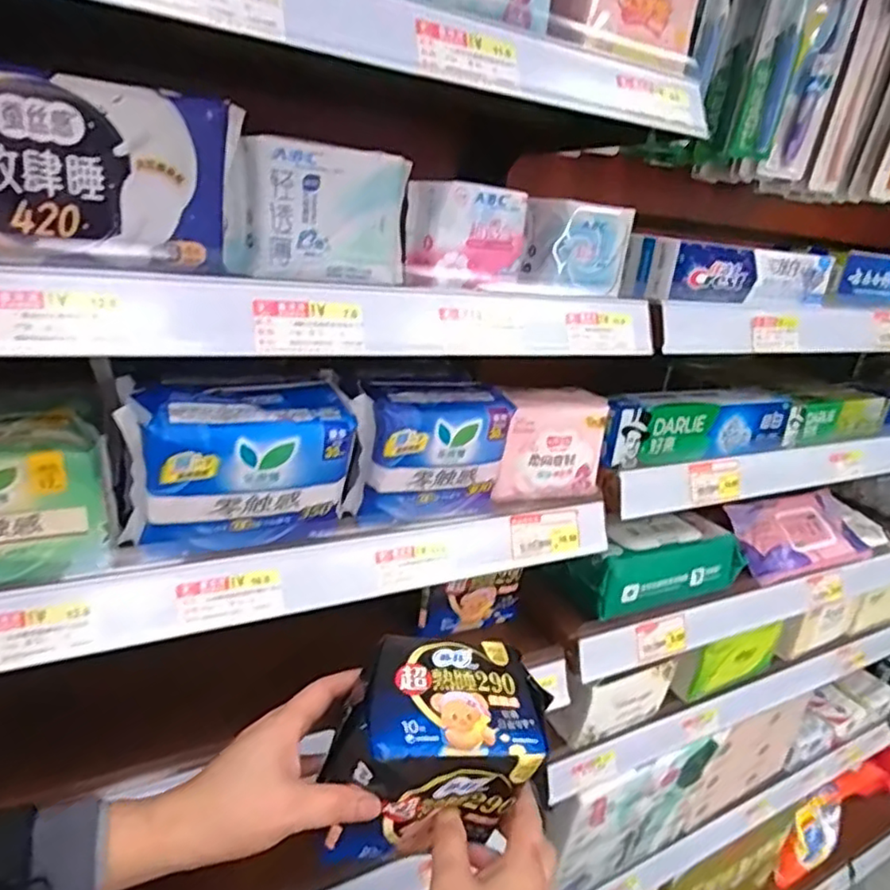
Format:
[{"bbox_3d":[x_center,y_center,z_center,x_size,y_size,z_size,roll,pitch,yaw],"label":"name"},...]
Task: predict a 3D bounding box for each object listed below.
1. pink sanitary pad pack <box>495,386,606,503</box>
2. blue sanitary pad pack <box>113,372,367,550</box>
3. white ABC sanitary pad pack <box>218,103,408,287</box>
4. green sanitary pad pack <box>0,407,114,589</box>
[{"bbox_3d":[0.090,-0.001,0.543,0.105,0.081,0.040,-3,24,-24],"label":"pink sanitary pad pack"},{"bbox_3d":[-0.124,0.010,0.409,0.156,0.102,0.055,-5,25,-29],"label":"blue sanitary pad pack"},{"bbox_3d":[-0.074,-0.137,0.374,0.103,0.075,0.033,3,22,-11],"label":"white ABC sanitary pad pack"},{"bbox_3d":[-0.262,0.030,0.375,0.105,0.079,0.084,-7,26,-33],"label":"green sanitary pad pack"}]

